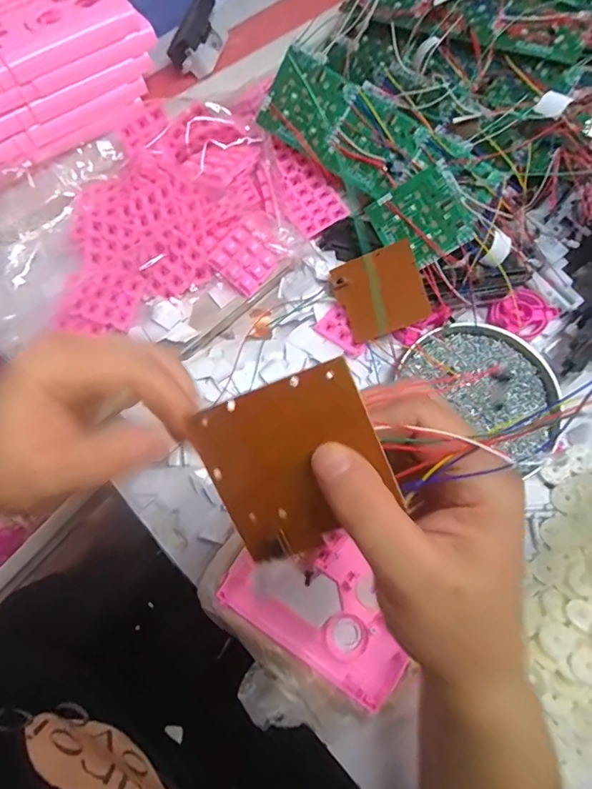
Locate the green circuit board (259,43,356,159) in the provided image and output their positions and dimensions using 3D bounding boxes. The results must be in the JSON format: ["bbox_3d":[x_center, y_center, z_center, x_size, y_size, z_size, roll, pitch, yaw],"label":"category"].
[{"bbox_3d":[0.010,-0.257,0.418,0.070,0.005,0.068,32,112,3],"label":"green circuit board"}]

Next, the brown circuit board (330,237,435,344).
[{"bbox_3d":[0.072,-0.088,0.406,0.071,0.008,0.071,-21,83,22],"label":"brown circuit board"}]

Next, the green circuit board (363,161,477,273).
[{"bbox_3d":[0.105,-0.147,0.400,0.068,0.004,0.073,-30,82,20],"label":"green circuit board"}]

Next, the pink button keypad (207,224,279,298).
[{"bbox_3d":[-0.045,-0.118,0.413,0.049,0.011,0.045,41,83,-7],"label":"pink button keypad"}]

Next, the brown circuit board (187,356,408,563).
[{"bbox_3d":[-0.001,0.030,0.188,0.072,0.006,0.069,-22,103,19],"label":"brown circuit board"}]

